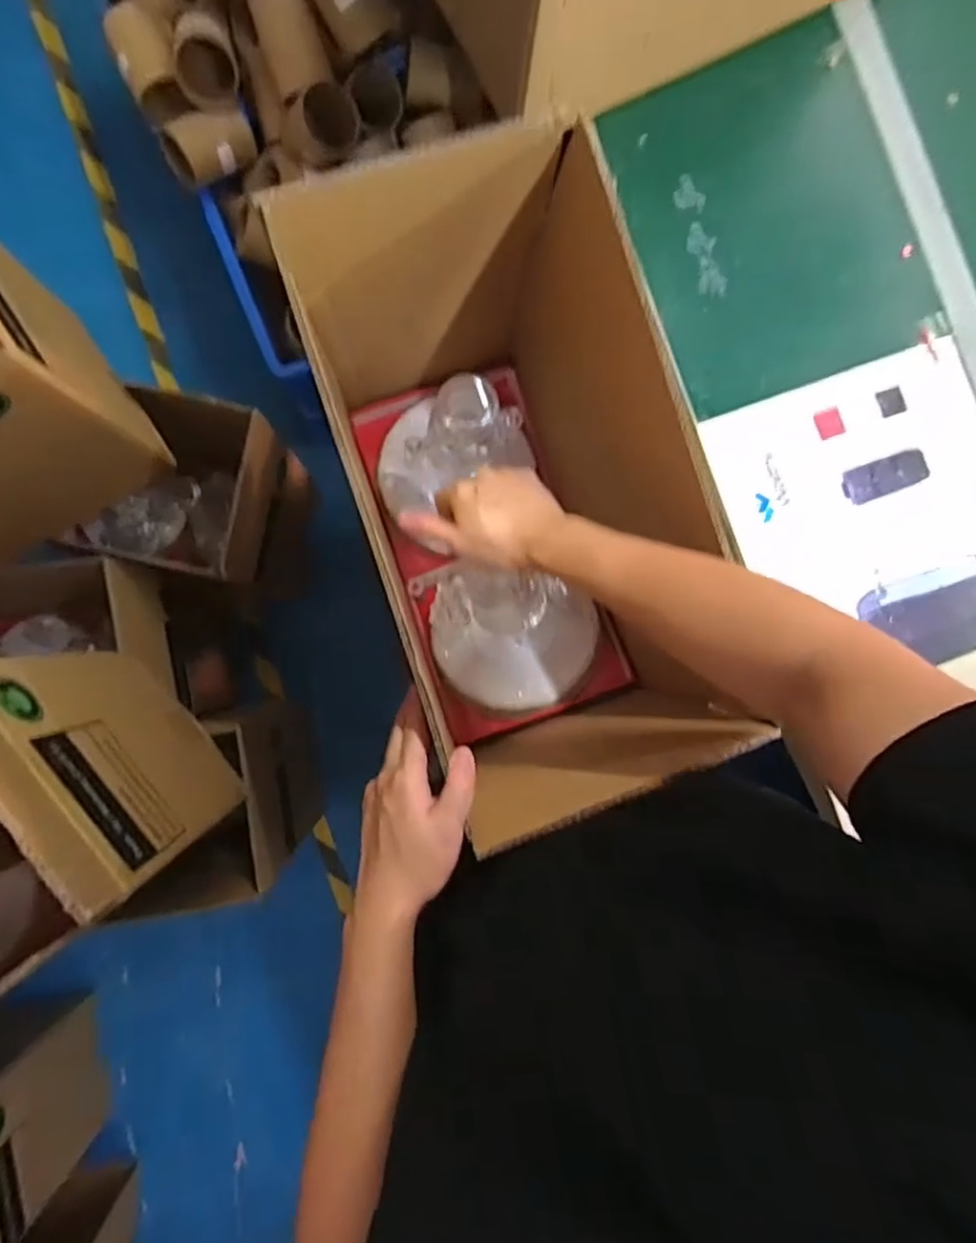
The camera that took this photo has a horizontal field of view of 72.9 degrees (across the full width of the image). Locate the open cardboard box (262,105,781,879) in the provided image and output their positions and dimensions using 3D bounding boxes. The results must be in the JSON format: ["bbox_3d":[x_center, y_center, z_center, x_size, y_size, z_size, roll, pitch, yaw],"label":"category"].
[{"bbox_3d":[0.023,-0.077,0.679,0.245,0.434,0.536,-20,89,-4],"label":"open cardboard box"}]

